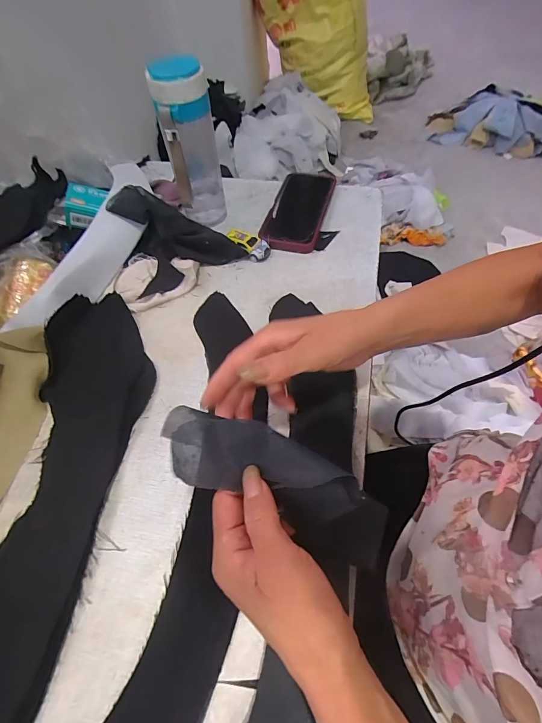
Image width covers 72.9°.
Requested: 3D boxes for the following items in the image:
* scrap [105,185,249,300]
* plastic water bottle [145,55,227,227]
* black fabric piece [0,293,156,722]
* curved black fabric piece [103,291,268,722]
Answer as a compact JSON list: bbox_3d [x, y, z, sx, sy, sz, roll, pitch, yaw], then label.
[{"bbox_3d":[-0.128,-0.176,0.491,0.140,0.061,0.148,-23,59,-12],"label":"scrap"},{"bbox_3d":[-0.101,-0.273,0.467,0.065,0.164,0.065,-12,57,-5],"label":"plastic water bottle"},{"bbox_3d":[-0.201,0.127,0.307,0.111,0.030,0.468,6,57,5],"label":"black fabric piece"},{"bbox_3d":[-0.066,0.120,0.325,0.096,0.004,0.463,5,57,7],"label":"curved black fabric piece"}]

